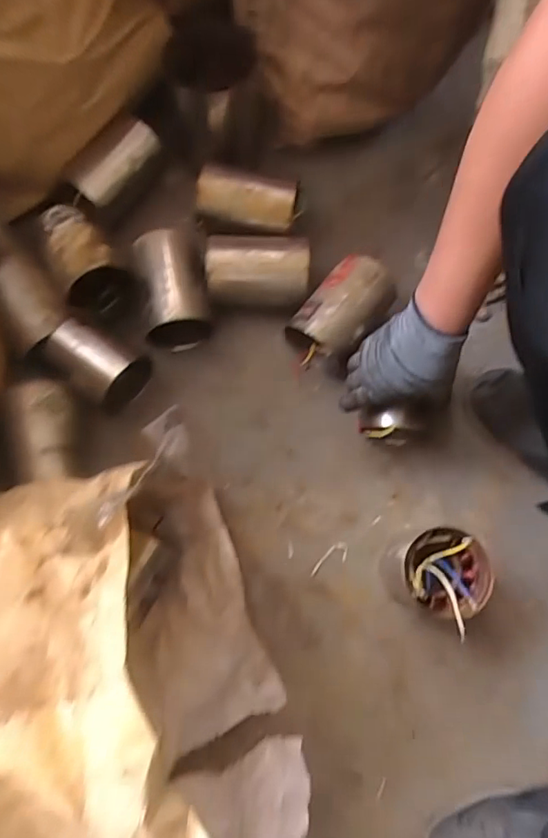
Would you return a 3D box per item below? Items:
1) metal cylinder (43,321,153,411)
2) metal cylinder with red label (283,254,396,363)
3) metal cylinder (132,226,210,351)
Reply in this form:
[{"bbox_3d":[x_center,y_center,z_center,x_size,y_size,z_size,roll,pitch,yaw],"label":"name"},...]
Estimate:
[{"bbox_3d":[-0.230,-0.071,0.668,0.115,0.071,0.083,32,79,8],"label":"metal cylinder"},{"bbox_3d":[0.085,-0.138,0.690,0.090,0.081,0.150,41,80,9],"label":"metal cylinder with red label"},{"bbox_3d":[-0.133,-0.175,0.696,0.087,0.101,0.150,-7,77,-1],"label":"metal cylinder"}]

